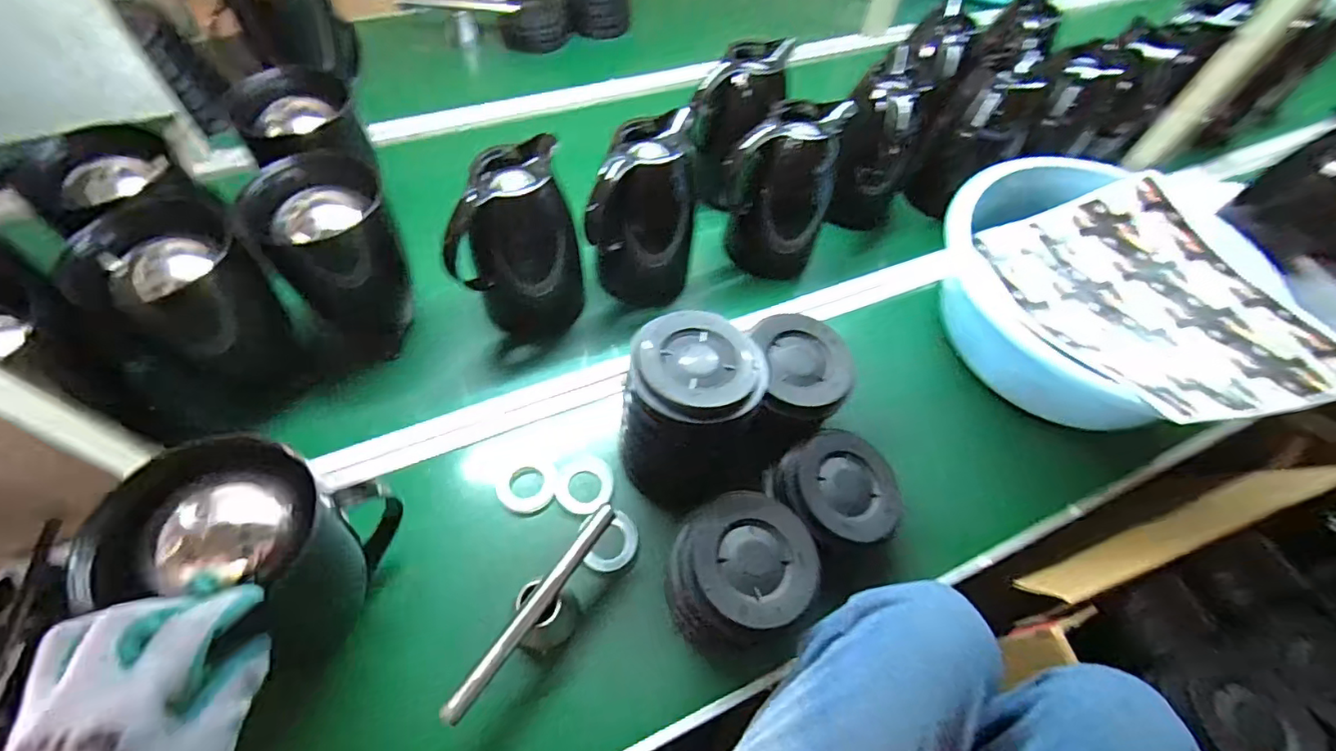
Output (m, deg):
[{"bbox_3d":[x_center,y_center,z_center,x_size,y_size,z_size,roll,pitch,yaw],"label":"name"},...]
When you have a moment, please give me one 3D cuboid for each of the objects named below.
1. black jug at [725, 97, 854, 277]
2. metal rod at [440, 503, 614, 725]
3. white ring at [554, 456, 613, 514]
[{"bbox_3d":[0.148,-0.230,0.717,0.122,0.202,0.111,19,58,7],"label":"black jug"},{"bbox_3d":[-0.110,0.191,0.469,0.017,0.012,0.198,31,60,15],"label":"metal rod"},{"bbox_3d":[-0.087,0.114,0.586,0.059,0.005,0.059,3,71,-10],"label":"white ring"}]

